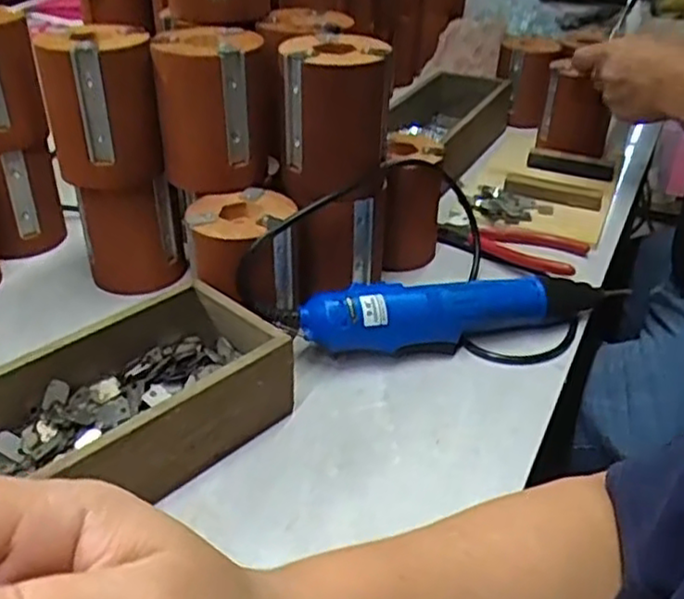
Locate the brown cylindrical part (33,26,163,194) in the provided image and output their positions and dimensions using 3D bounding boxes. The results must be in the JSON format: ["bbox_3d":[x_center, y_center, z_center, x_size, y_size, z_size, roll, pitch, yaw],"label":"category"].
[{"bbox_3d":[-0.179,-0.143,0.526,0.075,0.102,0.067,-15,38,-25],"label":"brown cylindrical part"}]

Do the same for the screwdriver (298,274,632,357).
[{"bbox_3d":[0.096,0.007,0.534,0.254,0.052,0.033,-9,36,-14],"label":"screwdriver"}]

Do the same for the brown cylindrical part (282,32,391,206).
[{"bbox_3d":[-0.007,-0.131,0.518,0.074,0.105,0.063,0,34,-5],"label":"brown cylindrical part"}]

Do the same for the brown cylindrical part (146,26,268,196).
[{"bbox_3d":[-0.095,-0.139,0.524,0.078,0.101,0.061,-5,35,-13],"label":"brown cylindrical part"}]

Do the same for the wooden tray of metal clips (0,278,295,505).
[{"bbox_3d":[-0.163,0.084,0.402,0.278,0.065,0.112,-29,45,-36],"label":"wooden tray of metal clips"}]

